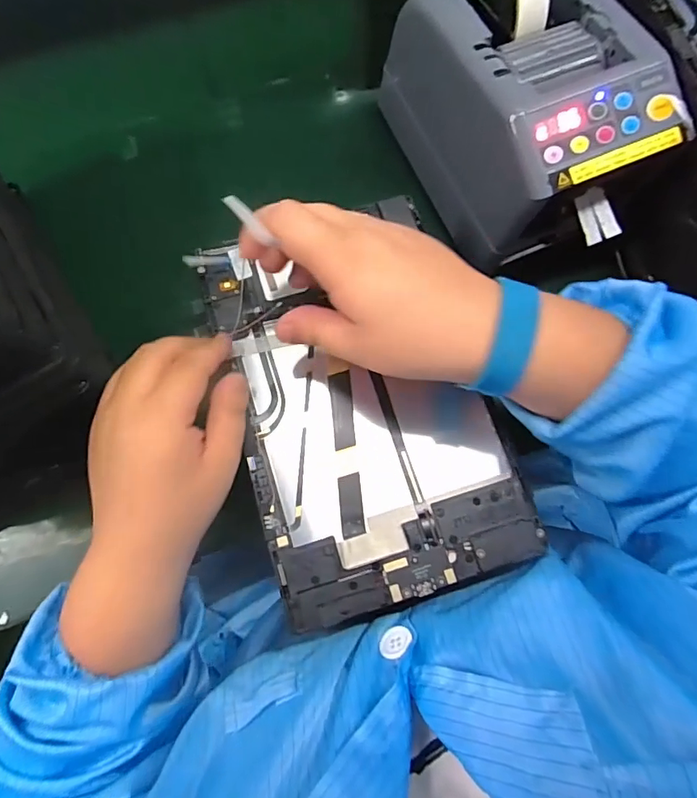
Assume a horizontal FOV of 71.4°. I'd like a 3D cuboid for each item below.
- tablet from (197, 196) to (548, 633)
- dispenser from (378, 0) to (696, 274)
[{"bbox_3d":[0.006,0.001,0.288,0.142,0.008,0.232,-18,76,-3],"label":"tablet"},{"bbox_3d":[0.118,-0.198,0.330,0.109,0.135,0.205,-25,77,-5],"label":"dispenser"}]

